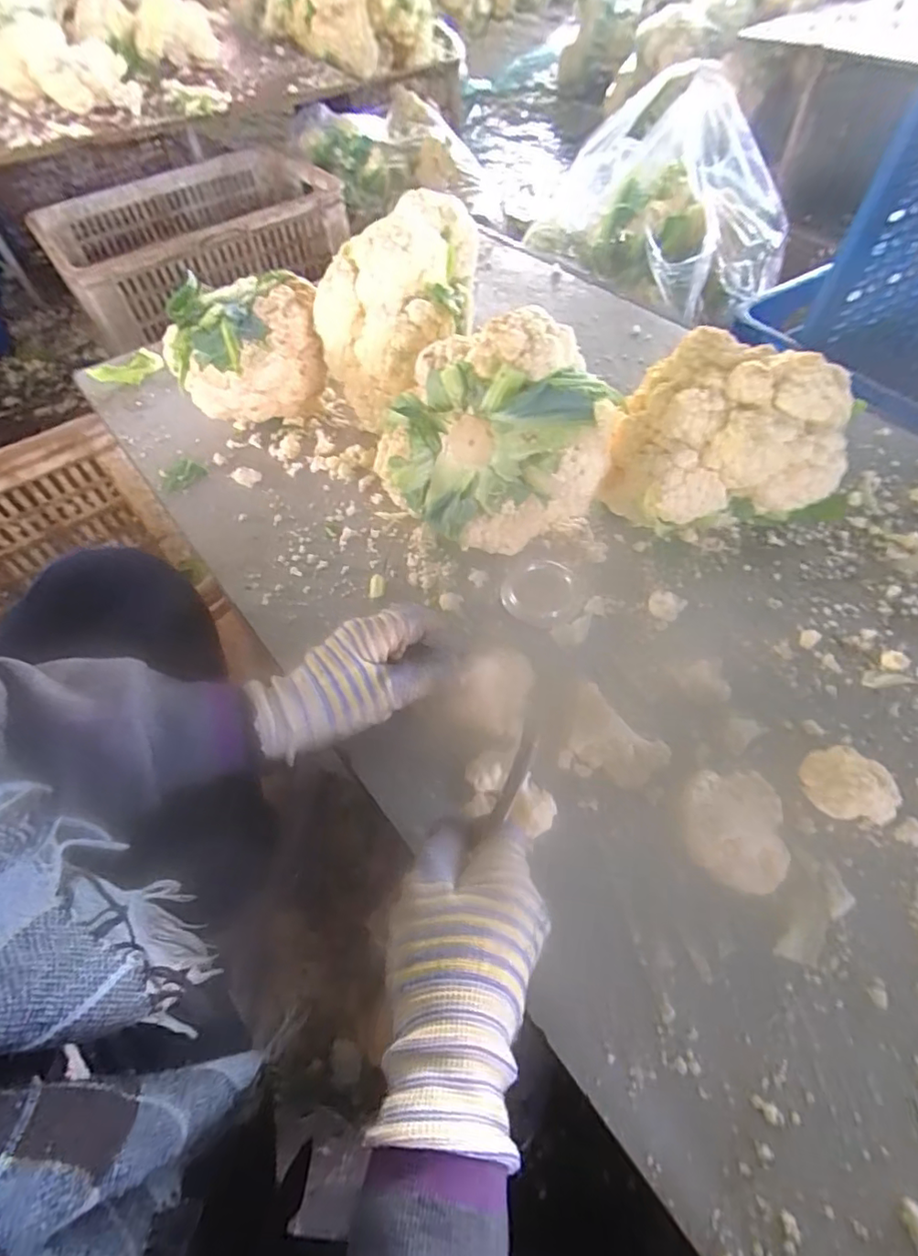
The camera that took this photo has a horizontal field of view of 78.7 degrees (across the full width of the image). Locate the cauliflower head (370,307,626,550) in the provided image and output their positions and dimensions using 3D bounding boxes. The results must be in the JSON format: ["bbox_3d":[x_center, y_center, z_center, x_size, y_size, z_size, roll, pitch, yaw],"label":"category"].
[{"bbox_3d":[0.025,-0.130,0.418,0.164,0.154,0.096,11,56,10],"label":"cauliflower head"}]

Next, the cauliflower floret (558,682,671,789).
[{"bbox_3d":[0.098,0.068,0.352,0.061,0.018,0.054,12,56,11],"label":"cauliflower floret"}]

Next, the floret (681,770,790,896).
[{"bbox_3d":[0.153,0.112,0.317,0.056,0.028,0.063,6,55,7],"label":"floret"}]

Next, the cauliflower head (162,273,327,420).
[{"bbox_3d":[-0.196,-0.252,0.535,0.143,0.121,0.112,-24,58,-12],"label":"cauliflower head"}]

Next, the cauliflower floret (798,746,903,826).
[{"bbox_3d":[0.223,0.092,0.323,0.044,0.036,0.042,-1,55,2],"label":"cauliflower floret"}]

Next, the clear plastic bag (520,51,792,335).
[{"bbox_3d":[0.289,-0.697,0.865,0.435,0.216,0.323,35,65,23],"label":"clear plastic bag"}]

